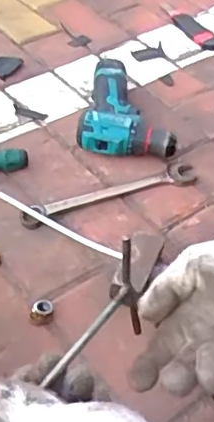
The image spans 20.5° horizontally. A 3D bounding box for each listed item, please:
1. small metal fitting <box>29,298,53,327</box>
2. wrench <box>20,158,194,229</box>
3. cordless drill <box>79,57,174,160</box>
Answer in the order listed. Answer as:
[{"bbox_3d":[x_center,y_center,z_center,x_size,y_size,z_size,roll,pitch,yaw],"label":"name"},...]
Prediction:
[{"bbox_3d":[-0.074,0.114,0.660,0.025,0.018,0.026,2,45,-2],"label":"small metal fitting"},{"bbox_3d":[0.009,-0.025,0.790,0.258,0.017,0.045,-20,50,-21],"label":"wrench"},{"bbox_3d":[0.024,-0.155,0.890,0.138,0.058,0.195,-1,46,-4],"label":"cordless drill"}]

